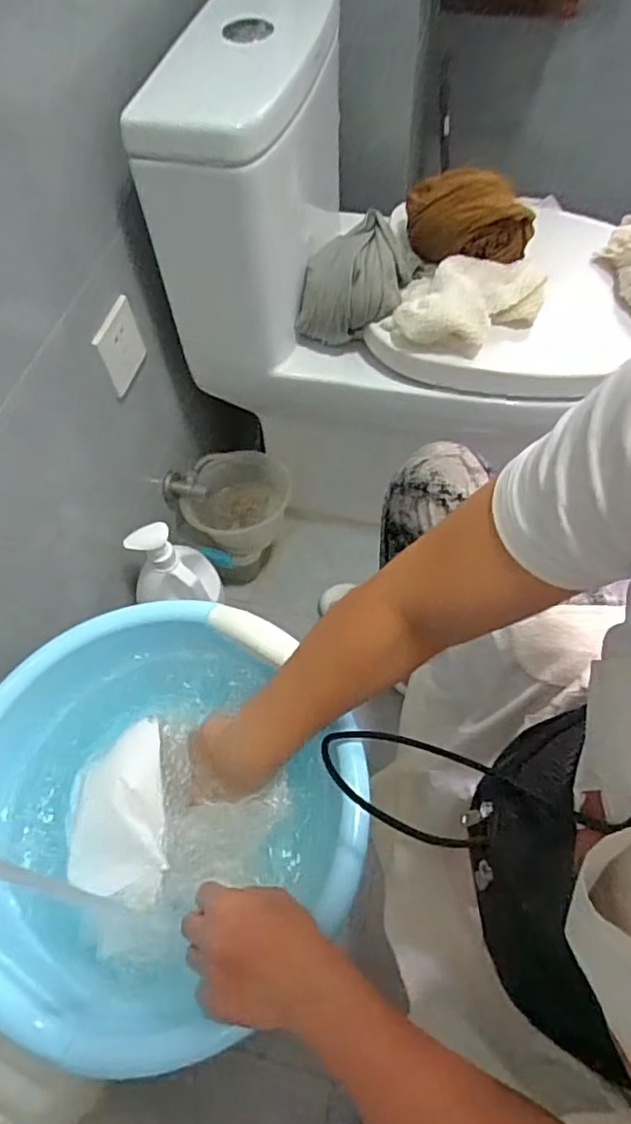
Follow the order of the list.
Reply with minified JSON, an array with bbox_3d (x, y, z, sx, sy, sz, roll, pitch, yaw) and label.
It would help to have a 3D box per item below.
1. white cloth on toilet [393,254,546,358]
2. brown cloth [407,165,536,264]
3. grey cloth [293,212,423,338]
[{"bbox_3d":[0.188,-0.322,0.755,0.178,0.056,0.122,10,61,8],"label":"white cloth on toilet"},{"bbox_3d":[0.196,-0.444,0.785,0.157,0.079,0.113,7,60,7],"label":"brown cloth"},{"bbox_3d":[0.059,-0.375,0.811,0.127,0.101,0.152,25,64,16],"label":"grey cloth"}]

